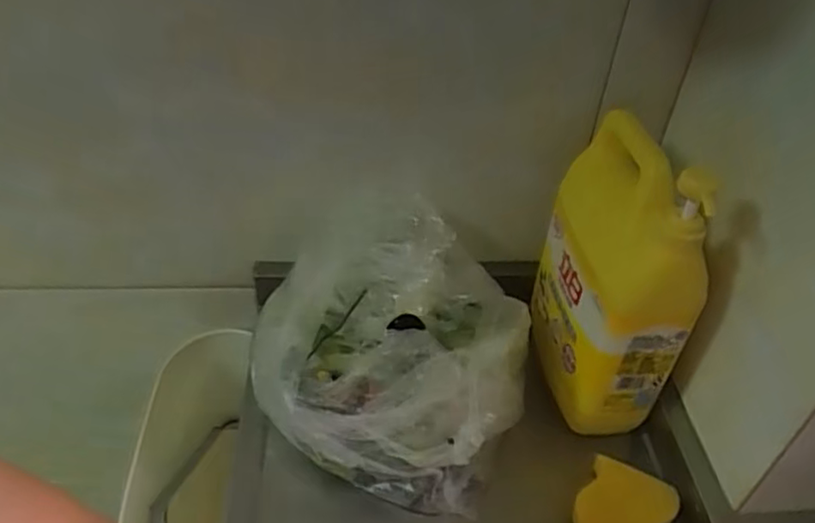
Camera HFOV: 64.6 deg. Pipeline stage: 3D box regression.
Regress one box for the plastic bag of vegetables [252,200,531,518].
[{"bbox_3d":[-0.015,0.071,0.567,0.228,0.160,0.202,12,42,10],"label":"plastic bag of vegetables"}]

